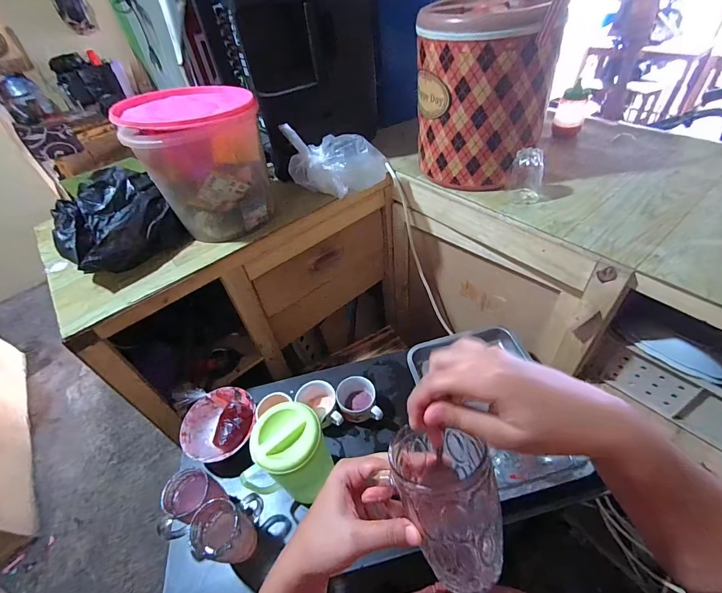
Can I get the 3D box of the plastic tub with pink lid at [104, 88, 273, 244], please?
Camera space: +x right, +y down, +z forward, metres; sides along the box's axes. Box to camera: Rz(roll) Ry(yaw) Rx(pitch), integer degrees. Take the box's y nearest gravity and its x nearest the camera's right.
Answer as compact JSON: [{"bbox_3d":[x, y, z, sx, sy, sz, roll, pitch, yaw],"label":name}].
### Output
[{"bbox_3d":[-0.316,-0.281,0.742,0.239,0.240,0.213,-25,48,-14],"label":"plastic tub with pink lid"}]

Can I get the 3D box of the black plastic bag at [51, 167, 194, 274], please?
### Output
[{"bbox_3d":[-0.509,-0.147,0.731,0.170,0.140,0.220,19,53,25],"label":"black plastic bag"}]

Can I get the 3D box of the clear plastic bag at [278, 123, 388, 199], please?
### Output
[{"bbox_3d":[-0.052,-0.298,0.801,0.223,0.118,0.100,-9,47,-4],"label":"clear plastic bag"}]

